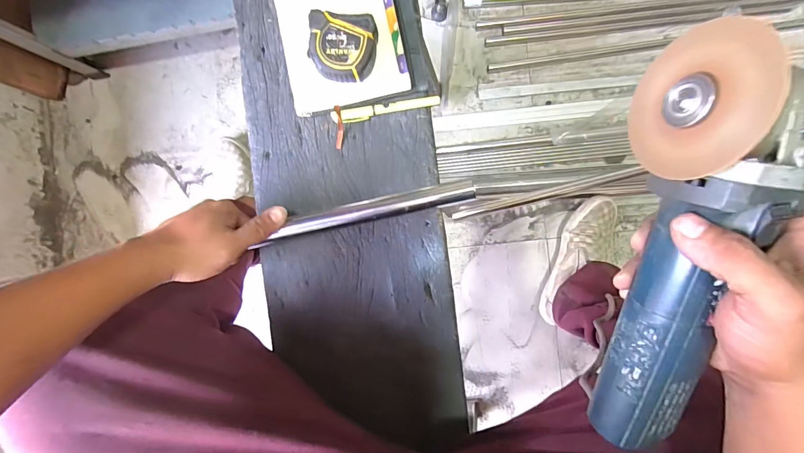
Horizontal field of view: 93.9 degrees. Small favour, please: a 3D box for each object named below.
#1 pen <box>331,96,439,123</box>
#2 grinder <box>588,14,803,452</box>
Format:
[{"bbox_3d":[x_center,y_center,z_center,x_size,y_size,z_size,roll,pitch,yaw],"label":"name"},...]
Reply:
[{"bbox_3d":[-0.021,-0.151,0.485,0.138,0.013,0.015,-9,91,4],"label":"pen"},{"bbox_3d":[0.197,0.026,0.251,0.084,0.074,0.286,1,110,4],"label":"grinder"}]

